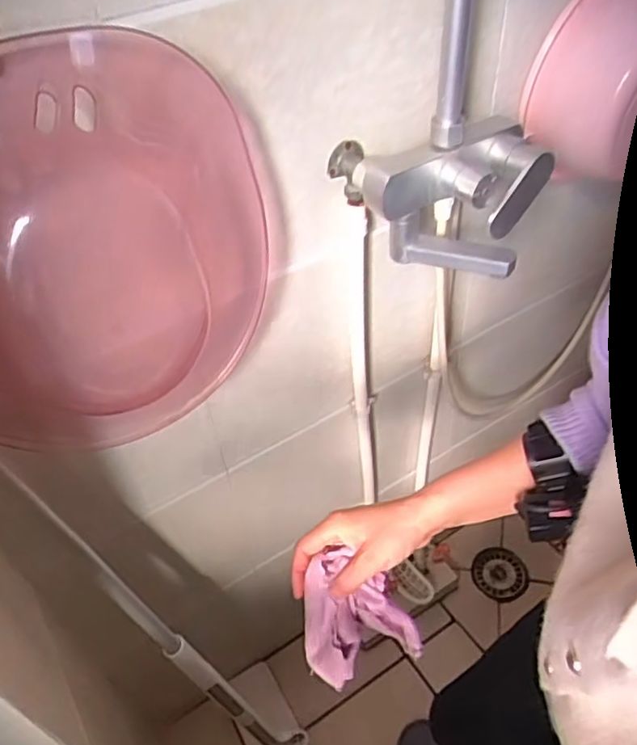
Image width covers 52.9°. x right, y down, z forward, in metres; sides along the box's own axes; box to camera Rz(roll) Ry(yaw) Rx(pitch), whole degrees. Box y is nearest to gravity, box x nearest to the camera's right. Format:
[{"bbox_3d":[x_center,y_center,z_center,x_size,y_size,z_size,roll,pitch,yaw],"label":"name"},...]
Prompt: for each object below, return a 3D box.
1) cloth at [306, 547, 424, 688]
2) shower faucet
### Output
[{"bbox_3d":[0.030,0.216,0.571,0.093,0.064,0.092,-21,48,-15],"label":"cloth"},{"bbox_3d":[0.124,-0.199,0.700,0.223,0.132,0.122,13,48,17],"label":"shower faucet"}]

